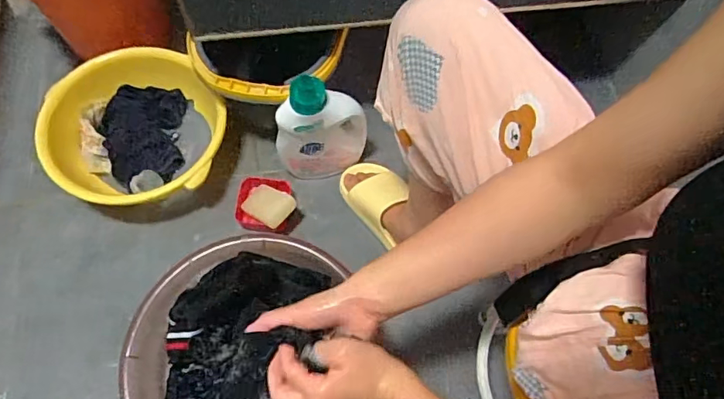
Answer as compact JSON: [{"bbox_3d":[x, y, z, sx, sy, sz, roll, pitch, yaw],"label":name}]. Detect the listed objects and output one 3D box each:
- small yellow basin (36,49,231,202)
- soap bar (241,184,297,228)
[{"bbox_3d":[-0.395,-0.111,0.905,0.280,0.124,0.293,1,65,-2],"label":"small yellow basin"},{"bbox_3d":[-0.161,0.008,0.878,0.098,0.016,0.065,27,77,30],"label":"soap bar"}]

